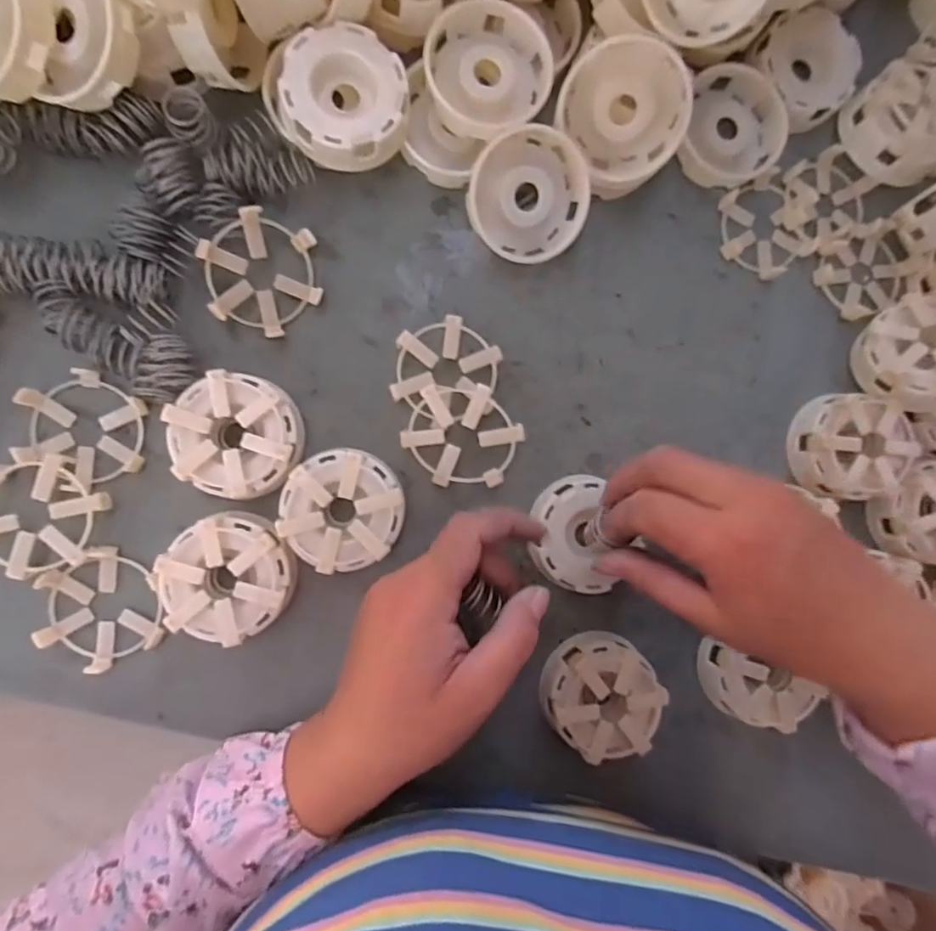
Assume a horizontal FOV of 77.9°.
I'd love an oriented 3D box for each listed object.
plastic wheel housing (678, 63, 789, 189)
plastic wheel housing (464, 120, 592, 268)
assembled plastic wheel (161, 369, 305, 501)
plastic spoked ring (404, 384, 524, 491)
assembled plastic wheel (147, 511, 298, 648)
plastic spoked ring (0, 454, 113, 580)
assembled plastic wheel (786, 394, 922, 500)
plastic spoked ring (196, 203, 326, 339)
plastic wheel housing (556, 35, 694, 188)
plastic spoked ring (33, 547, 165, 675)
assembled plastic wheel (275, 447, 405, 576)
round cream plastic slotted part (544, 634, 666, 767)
[{"bbox_3d":[0.163,-0.206,0.358,0.056,0.021,0.070,16,88,-7],"label":"plastic wheel housing"},{"bbox_3d":[0.034,-0.154,0.330,0.066,0.033,0.069,19,87,-7],"label":"plastic wheel housing"},{"bbox_3d":[-0.123,-0.016,0.310,0.062,0.030,0.063,0,90,-7],"label":"assembled plastic wheel"},{"bbox_3d":[-0.003,-0.016,0.320,0.060,0.007,0.059,1,100,5],"label":"plastic spoked ring"},{"bbox_3d":[-0.126,0.059,0.307,0.065,0.028,0.063,0,90,-7],"label":"assembled plastic wheel"},{"bbox_3d":[-0.222,0.025,0.300,0.062,0.017,0.057,0,90,-7],"label":"plastic spoked ring"},{"bbox_3d":[0.238,-0.011,0.357,0.064,0.030,0.062,0,90,-7],"label":"assembled plastic wheel"},{"bbox_3d":[-0.110,-0.103,0.311,0.058,0.012,0.063,-9,113,-23],"label":"plastic spoked ring"},{"bbox_3d":[0.086,-0.195,0.318,0.069,0.064,0.025,20,51,-7],"label":"plastic wheel housing"},{"bbox_3d":[-0.193,0.076,0.302,0.064,0.024,0.059,0,90,-7],"label":"plastic spoked ring"},{"bbox_3d":[-0.068,0.024,0.318,0.063,0.031,0.063,0,90,-7],"label":"assembled plastic wheel"},{"bbox_3d":[0.077,0.132,0.335,0.063,0.033,0.062,0,90,-7],"label":"round cream plastic slotted part"}]

